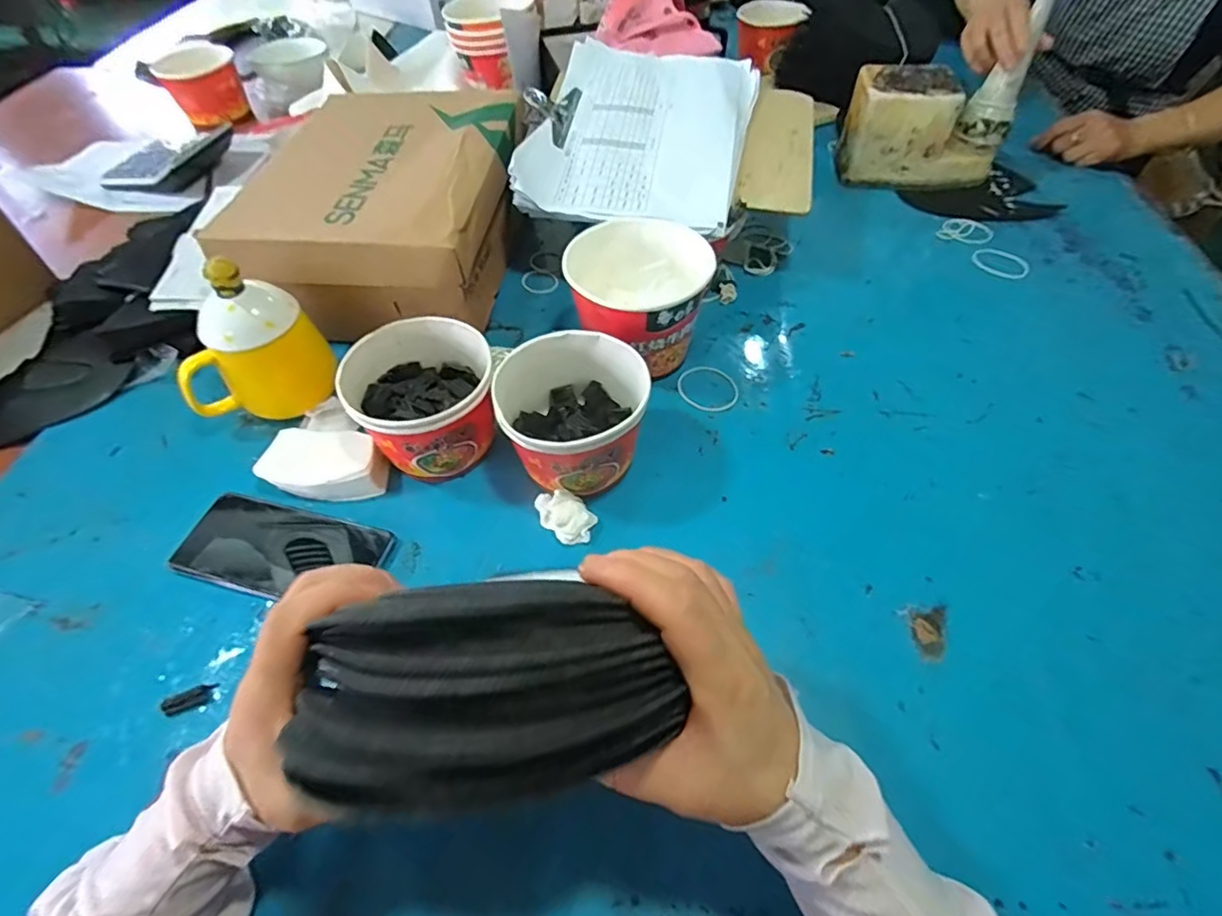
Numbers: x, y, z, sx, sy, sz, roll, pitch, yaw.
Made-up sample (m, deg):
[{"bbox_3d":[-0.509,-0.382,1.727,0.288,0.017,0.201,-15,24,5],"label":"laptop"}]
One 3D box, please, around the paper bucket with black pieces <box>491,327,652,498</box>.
[{"bbox_3d":[-0.031,-0.030,0.461,0.098,0.090,0.115,-19,53,-13],"label":"paper bucket with black pieces"}]

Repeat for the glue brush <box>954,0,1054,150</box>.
[{"bbox_3d":[0.481,-0.464,0.688,0.061,0.150,0.057,22,57,17],"label":"glue brush"}]

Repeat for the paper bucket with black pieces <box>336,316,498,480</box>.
[{"bbox_3d":[-0.152,-0.043,0.473,0.103,0.095,0.108,-1,52,1],"label":"paper bucket with black pieces"}]

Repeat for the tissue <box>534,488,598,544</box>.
[{"bbox_3d":[-0.037,0.044,0.443,0.049,0.023,0.030,33,59,25],"label":"tissue"}]

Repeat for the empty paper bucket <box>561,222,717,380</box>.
[{"bbox_3d":[0.023,-0.137,0.527,0.106,0.110,0.110,-16,53,-10],"label":"empty paper bucket"}]

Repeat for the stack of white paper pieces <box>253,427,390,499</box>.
[{"bbox_3d":[-0.237,0.003,0.475,0.094,0.029,0.064,9,52,9],"label":"stack of white paper pieces"}]

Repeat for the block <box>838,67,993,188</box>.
[{"bbox_3d":[0.408,-0.436,0.745,0.187,0.117,0.097,1,52,3],"label":"block"}]

